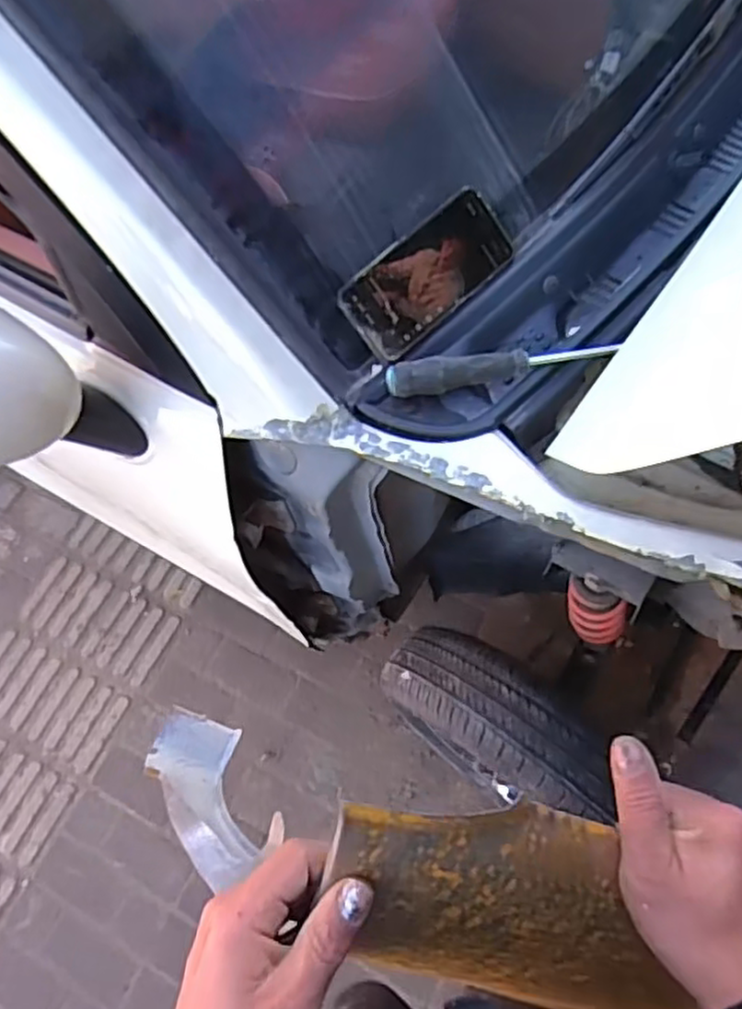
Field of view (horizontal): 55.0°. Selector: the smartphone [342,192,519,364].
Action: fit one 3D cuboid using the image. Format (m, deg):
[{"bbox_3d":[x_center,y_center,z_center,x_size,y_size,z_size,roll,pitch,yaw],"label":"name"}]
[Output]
[{"bbox_3d":[0.051,-0.202,0.620,0.163,0.005,0.074,-42,108,-10],"label":"smartphone"}]

